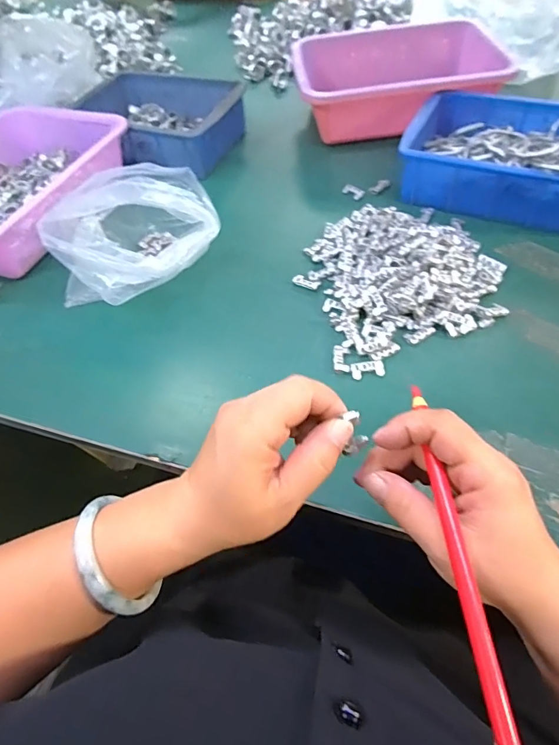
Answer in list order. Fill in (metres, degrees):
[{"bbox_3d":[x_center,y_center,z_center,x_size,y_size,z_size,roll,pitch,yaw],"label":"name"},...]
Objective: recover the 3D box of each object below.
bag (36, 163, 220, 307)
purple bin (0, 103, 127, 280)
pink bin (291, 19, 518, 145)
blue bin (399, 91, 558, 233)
[{"bbox_3d":[-0.171,-0.152,0.499,0.149,0.105,0.158,35,63,26],"label":"bag"},{"bbox_3d":[-0.360,-0.259,0.609,0.224,0.071,0.315,19,57,17],"label":"purple bin"},{"bbox_3d":[0.181,-0.457,0.695,0.298,0.079,0.224,-2,54,3],"label":"pink bin"},{"bbox_3d":[0.289,-0.270,0.558,0.240,0.071,0.173,23,59,19],"label":"blue bin"}]

